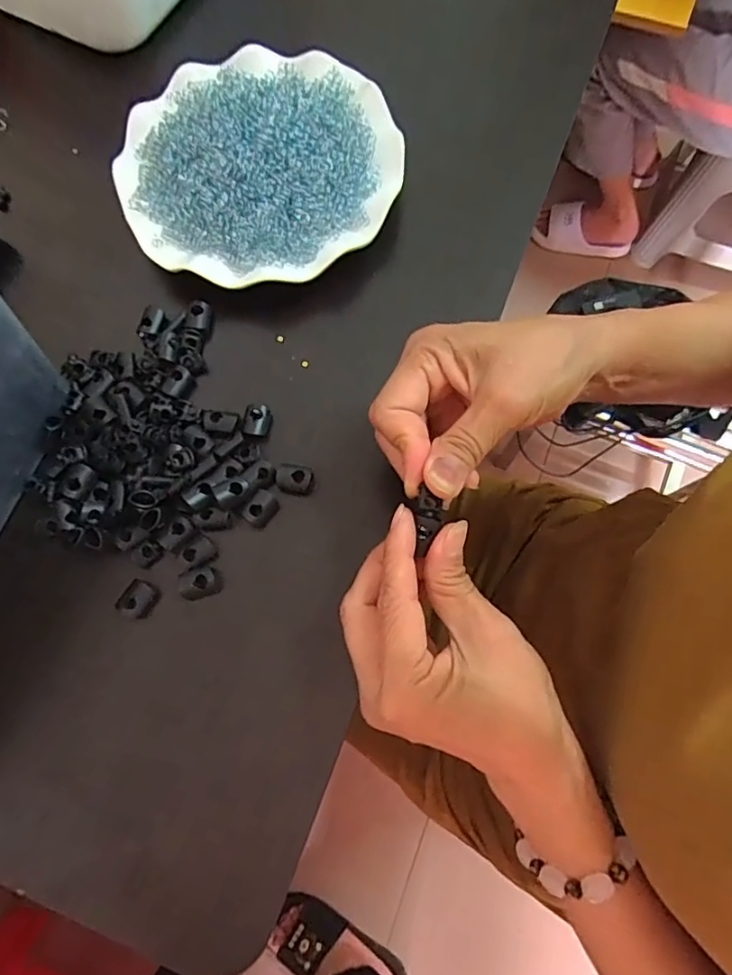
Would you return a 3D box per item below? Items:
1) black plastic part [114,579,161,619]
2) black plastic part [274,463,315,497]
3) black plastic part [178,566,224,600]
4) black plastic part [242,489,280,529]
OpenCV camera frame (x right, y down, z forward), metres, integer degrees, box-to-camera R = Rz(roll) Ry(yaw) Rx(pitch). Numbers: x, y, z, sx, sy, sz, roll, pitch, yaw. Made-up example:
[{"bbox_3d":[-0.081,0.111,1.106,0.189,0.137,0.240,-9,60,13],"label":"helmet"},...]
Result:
[{"bbox_3d":[-0.127,0.062,0.305,0.019,0.008,0.019,28,77,8],"label":"black plastic part"},{"bbox_3d":[-0.042,-0.005,0.324,0.023,0.012,0.016,12,75,4],"label":"black plastic part"},{"bbox_3d":[-0.093,0.053,0.307,0.022,0.007,0.016,-22,76,-5],"label":"black plastic part"},{"bbox_3d":[-0.061,0.013,0.319,0.014,0.013,0.020,33,78,9],"label":"black plastic part"}]

